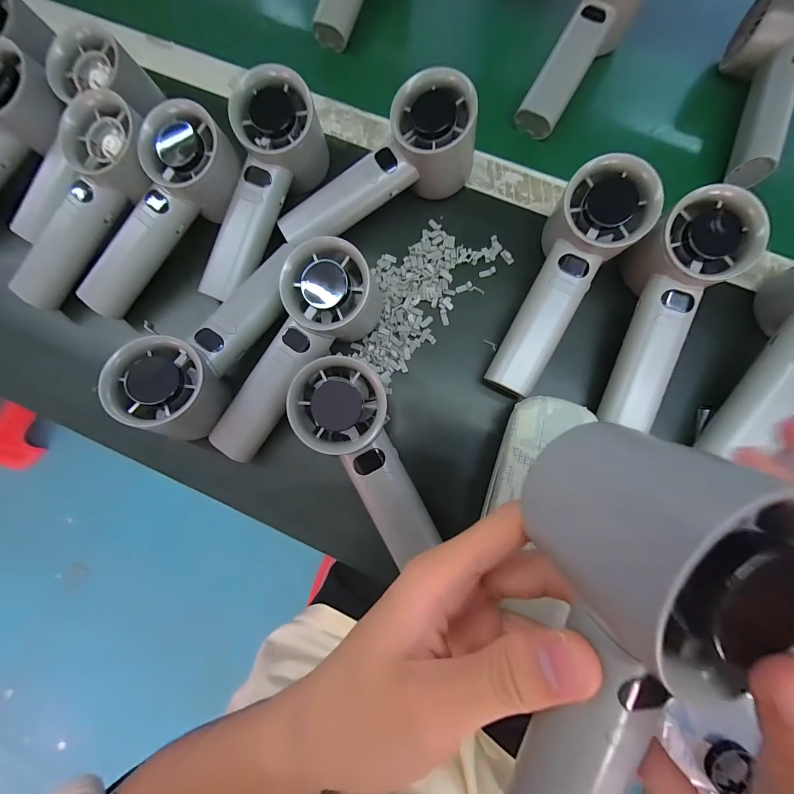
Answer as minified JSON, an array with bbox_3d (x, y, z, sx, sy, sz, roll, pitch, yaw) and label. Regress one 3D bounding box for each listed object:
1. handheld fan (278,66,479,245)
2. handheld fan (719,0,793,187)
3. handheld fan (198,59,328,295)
[{"bbox_3d":[-0.015,-0.161,0.256,0.152,0.064,0.042,-30,78,8],"label":"handheld fan"},{"bbox_3d":[0.289,-0.243,0.278,0.059,0.077,0.140,24,79,6],"label":"handheld fan"},{"bbox_3d":[-0.104,-0.147,0.260,0.051,0.064,0.158,25,95,6],"label":"handheld fan"}]

